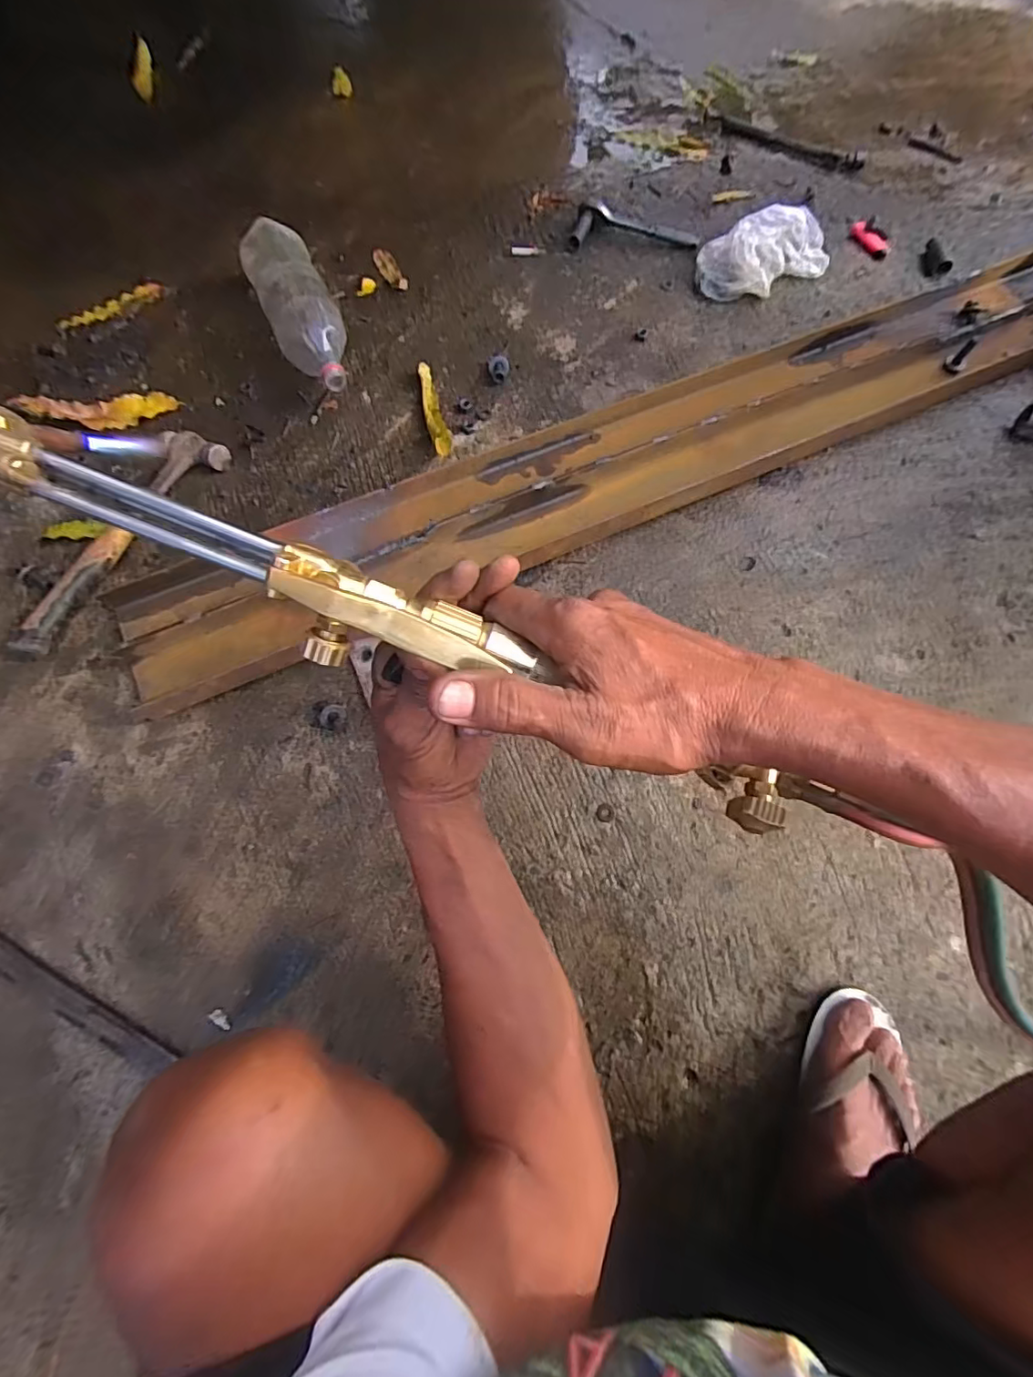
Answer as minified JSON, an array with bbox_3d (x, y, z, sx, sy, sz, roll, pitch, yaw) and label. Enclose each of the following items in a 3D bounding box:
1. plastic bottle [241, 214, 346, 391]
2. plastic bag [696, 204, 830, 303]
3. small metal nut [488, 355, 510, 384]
[{"bbox_3d":[-0.293,-0.511,0.746,0.086,0.099,0.272,-23,69,-8],"label":"plastic bottle"},{"bbox_3d":[0.365,-0.633,0.804,0.192,0.060,0.109,-8,71,-2],"label":"plastic bag"},{"bbox_3d":[-0.025,-0.444,0.769,0.029,0.018,0.038,-3,71,0],"label":"small metal nut"}]

